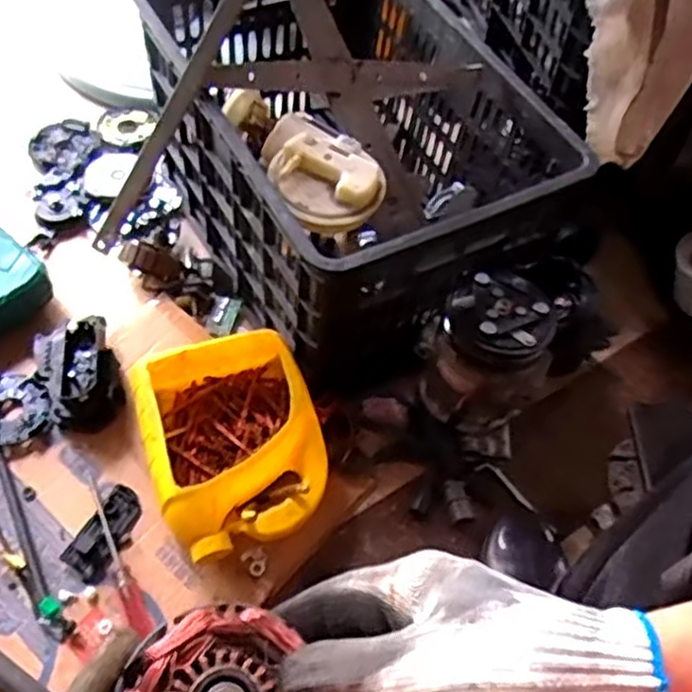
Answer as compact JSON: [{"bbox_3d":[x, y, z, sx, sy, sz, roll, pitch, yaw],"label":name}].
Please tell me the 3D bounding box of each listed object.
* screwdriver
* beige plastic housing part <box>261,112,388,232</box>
[{"bbox_3d":[-0.238,0.216,0.753,0.021,0.018,0.181,-25,60,-15],"label":"screwdriver"},{"bbox_3d":[-0.023,-0.175,0.768,0.106,0.055,0.124,-43,80,-6],"label":"beige plastic housing part"}]

